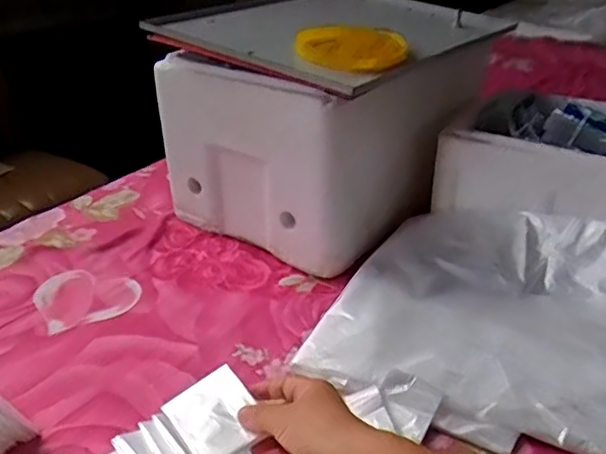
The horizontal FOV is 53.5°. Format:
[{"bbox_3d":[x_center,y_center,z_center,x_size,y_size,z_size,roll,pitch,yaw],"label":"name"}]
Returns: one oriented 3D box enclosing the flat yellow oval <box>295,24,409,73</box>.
[{"bbox_3d":[0.058,-0.215,0.720,0.130,0.022,0.138,2,28,4],"label":"flat yellow oval"}]

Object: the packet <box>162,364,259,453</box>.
[{"bbox_3d":[-0.070,0.148,0.478,0.061,0.006,0.072,-34,46,-20],"label":"packet"}]

